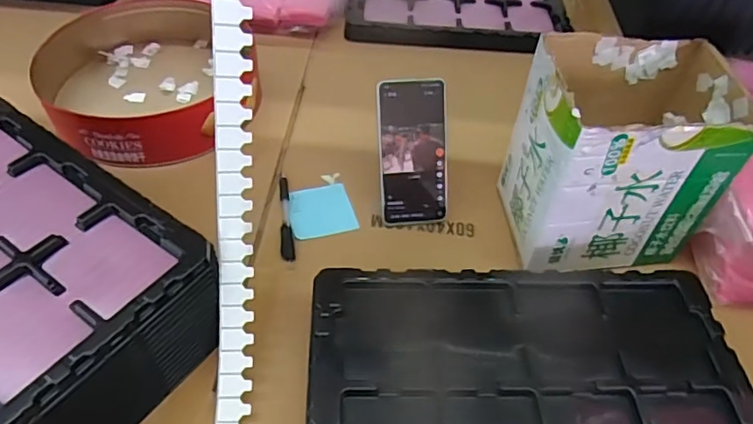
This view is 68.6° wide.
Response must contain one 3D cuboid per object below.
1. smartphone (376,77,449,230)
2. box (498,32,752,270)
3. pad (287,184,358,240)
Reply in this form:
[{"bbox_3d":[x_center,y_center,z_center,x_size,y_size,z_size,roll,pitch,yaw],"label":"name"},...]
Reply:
[{"bbox_3d":[0.043,-0.065,0.631,0.077,0.165,0.012,-6,17,-10],"label":"smartphone"},{"bbox_3d":[0.248,-0.062,0.583,0.185,0.190,0.152,-2,50,-6],"label":"box"},{"bbox_3d":[-0.067,-0.003,0.663,0.076,0.009,0.075,-13,52,-15],"label":"pad"}]

